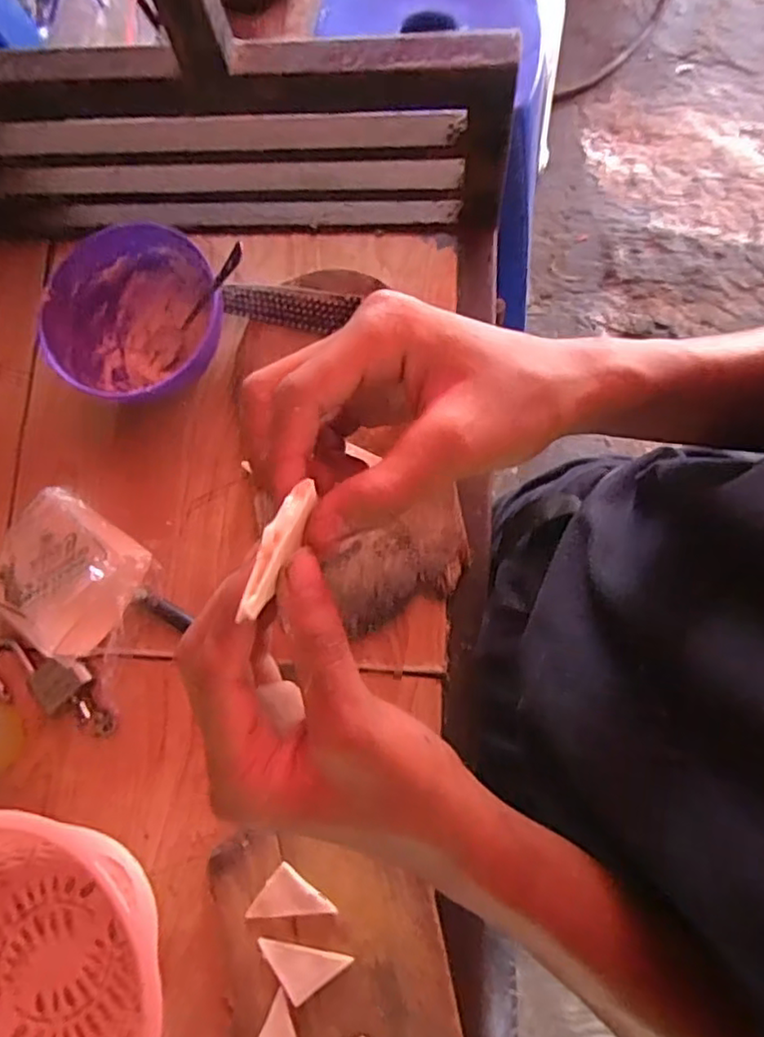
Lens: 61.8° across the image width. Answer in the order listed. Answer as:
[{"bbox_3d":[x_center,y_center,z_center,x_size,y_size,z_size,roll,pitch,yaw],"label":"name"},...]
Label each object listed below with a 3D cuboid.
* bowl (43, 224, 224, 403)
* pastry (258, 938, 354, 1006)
[{"bbox_3d":[-0.204,-0.167,0.560,0.151,0.077,0.141,20,79,7],"label":"bowl"},{"bbox_3d":[-0.058,0.331,0.464,0.065,0.009,0.036,9,78,5],"label":"pastry"}]

